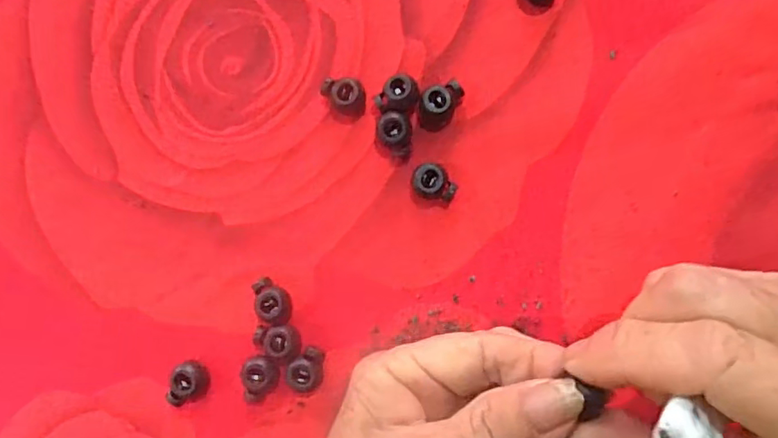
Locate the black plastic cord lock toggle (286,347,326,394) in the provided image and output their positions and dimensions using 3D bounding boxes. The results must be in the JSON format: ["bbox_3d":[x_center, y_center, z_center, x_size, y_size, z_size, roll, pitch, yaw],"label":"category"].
[{"bbox_3d":[-0.034,0.065,0.235,0.015,0.010,0.018,43,91,6],"label":"black plastic cord lock toggle"}]

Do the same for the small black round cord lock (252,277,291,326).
[{"bbox_3d":[-0.050,0.036,0.238,0.013,0.010,0.021,-16,85,4],"label":"small black round cord lock"}]

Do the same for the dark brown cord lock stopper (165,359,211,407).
[{"bbox_3d":[-0.087,0.072,0.238,0.013,0.012,0.019,10,87,6],"label":"dark brown cord lock stopper"}]

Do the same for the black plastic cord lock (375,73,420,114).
[{"bbox_3d":[0.004,-0.053,0.238,0.017,0.011,0.015,4,86,5],"label":"black plastic cord lock"}]

